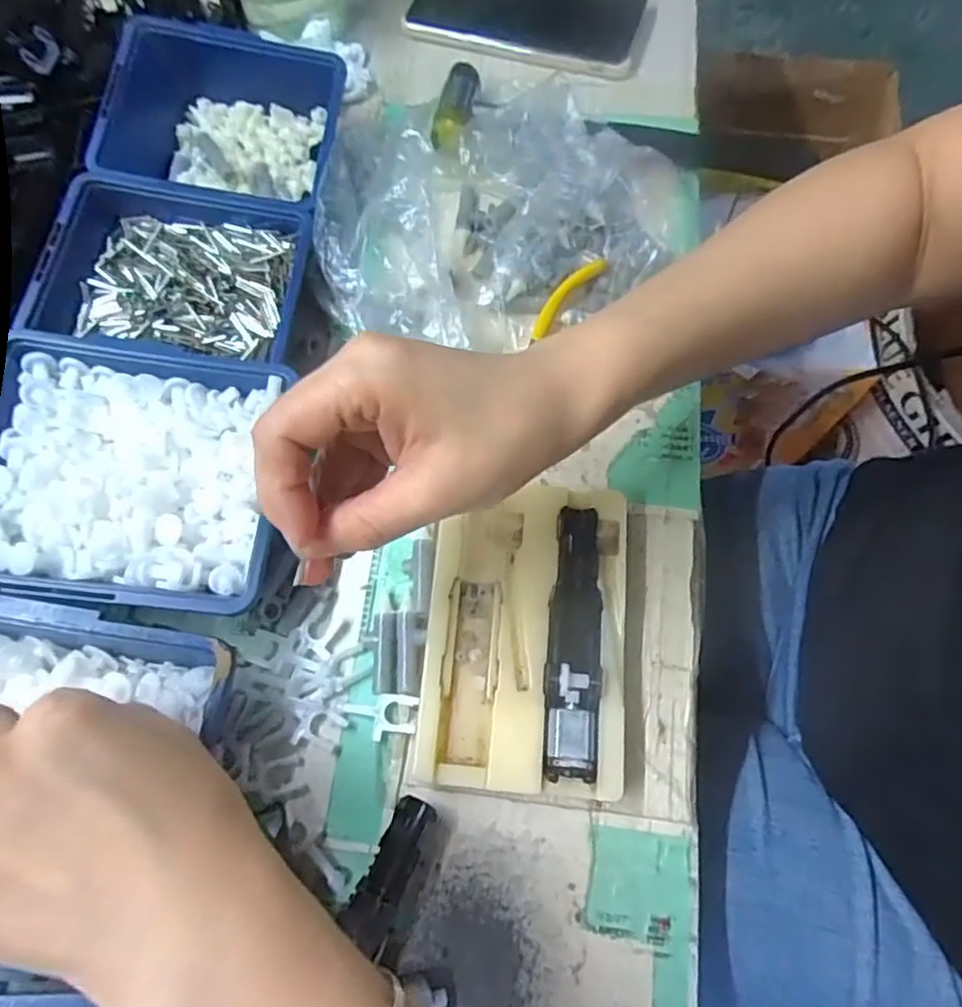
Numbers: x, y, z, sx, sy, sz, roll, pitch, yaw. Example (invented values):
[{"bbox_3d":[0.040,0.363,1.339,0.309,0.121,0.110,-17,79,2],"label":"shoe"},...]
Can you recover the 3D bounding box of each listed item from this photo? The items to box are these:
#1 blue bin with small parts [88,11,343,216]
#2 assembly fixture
[{"bbox_3d":[-0.153,-0.216,0.379,0.132,0.058,0.109,3,71,3],"label":"blue bin with small parts"},{"bbox_3d":[0.021,0.058,0.295,0.088,0.028,0.135,4,71,3],"label":"assembly fixture"}]

